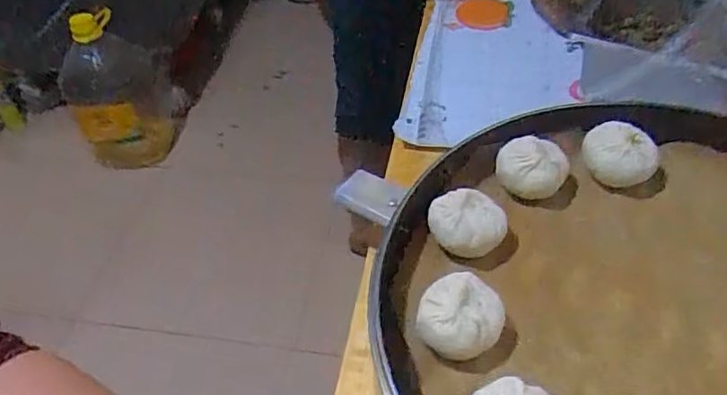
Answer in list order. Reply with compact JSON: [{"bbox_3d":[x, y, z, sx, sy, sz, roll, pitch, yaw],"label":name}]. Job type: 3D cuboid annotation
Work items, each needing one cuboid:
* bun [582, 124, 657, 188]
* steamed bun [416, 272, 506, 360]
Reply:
[{"bbox_3d":[0.234,-0.040,0.542,0.064,0.046,0.053,11,48,14],"label":"bun"},{"bbox_3d":[0.071,0.087,0.429,0.056,0.038,0.055,-2,46,2],"label":"steamed bun"}]

